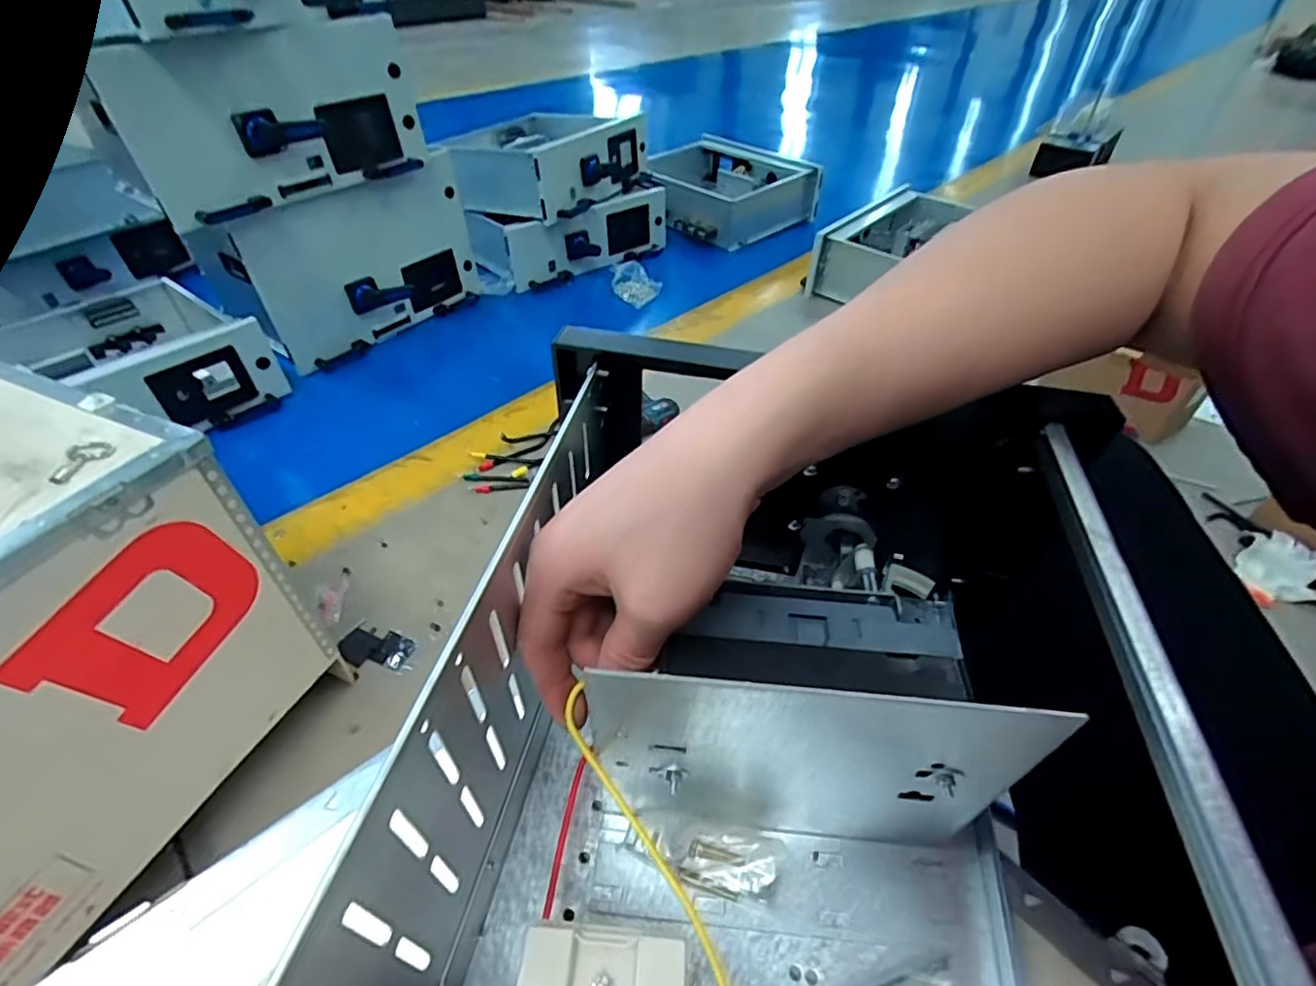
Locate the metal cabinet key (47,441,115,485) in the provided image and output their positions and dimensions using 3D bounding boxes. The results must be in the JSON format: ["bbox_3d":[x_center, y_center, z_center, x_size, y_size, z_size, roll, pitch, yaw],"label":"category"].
[{"bbox_3d":[-0.522,-0.030,0.533,0.034,0.006,0.054,13,45,14],"label":"metal cabinet key"}]

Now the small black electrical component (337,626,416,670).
[{"bbox_3d":[-0.438,0.243,0.924,0.114,0.020,0.064,6,44,6],"label":"small black electrical component"}]

